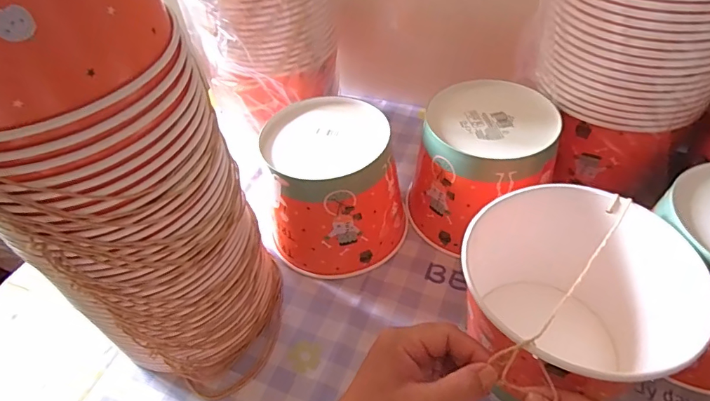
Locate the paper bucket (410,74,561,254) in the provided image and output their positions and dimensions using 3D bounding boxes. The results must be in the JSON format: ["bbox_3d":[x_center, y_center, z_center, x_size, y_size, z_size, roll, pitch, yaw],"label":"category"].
[{"bbox_3d":[0.129,-0.036,0.485,0.134,0.130,0.135,-3,48,4],"label":"paper bucket"}]

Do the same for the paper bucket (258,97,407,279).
[{"bbox_3d":[-0.019,-0.012,0.478,0.135,0.130,0.137,-3,48,4],"label":"paper bucket"}]

